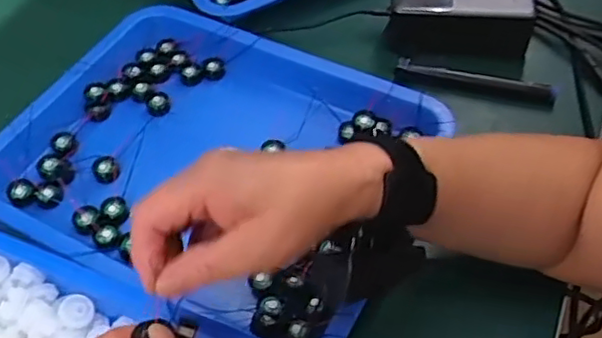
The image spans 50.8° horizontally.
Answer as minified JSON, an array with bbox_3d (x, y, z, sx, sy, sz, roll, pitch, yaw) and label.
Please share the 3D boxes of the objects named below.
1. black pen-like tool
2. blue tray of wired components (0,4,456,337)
[{"bbox_3d":[0.157,-0.080,0.569,0.139,0.015,0.015,12,53,11],"label":"black pen-like tool"},{"bbox_3d":[-0.069,-0.012,0.504,0.314,0.054,0.257,22,56,18],"label":"blue tray of wired components"}]

